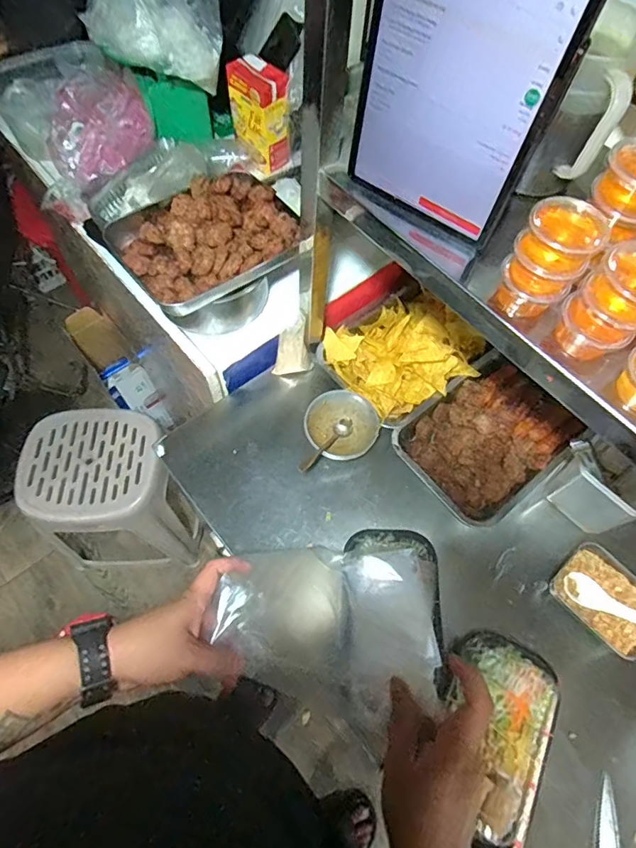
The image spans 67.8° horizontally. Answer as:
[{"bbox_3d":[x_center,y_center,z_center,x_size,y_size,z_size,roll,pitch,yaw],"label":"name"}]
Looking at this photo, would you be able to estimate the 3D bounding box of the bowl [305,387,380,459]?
[{"bbox_3d":[0.039,0.007,0.763,0.111,0.062,0.105,1,64,-2],"label":"bowl"}]

